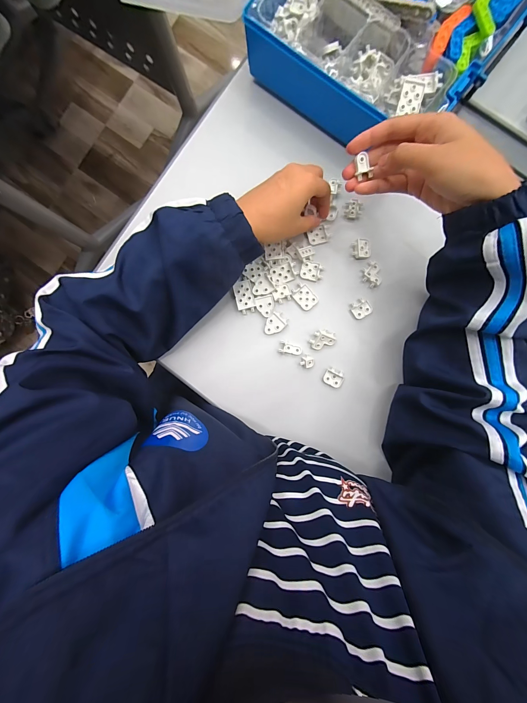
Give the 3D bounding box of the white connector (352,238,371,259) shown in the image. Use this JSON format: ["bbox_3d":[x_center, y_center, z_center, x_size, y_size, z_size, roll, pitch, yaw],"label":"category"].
[{"bbox_3d":[0.134,-0.141,0.367,0.025,0.008,0.026,0,90,3],"label":"white connector"}]

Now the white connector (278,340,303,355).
[{"bbox_3d":[0.038,-0.003,0.372,0.031,0.007,0.016,16,91,3],"label":"white connector"}]

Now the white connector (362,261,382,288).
[{"bbox_3d":[0.147,-0.105,0.367,0.023,0.007,0.034,-10,90,3],"label":"white connector"}]

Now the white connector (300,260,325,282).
[{"bbox_3d":[0.067,-0.111,0.370,0.030,0.005,0.024,15,91,3],"label":"white connector"}]

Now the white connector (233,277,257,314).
[{"bbox_3d":[-0.026,-0.077,0.375,0.025,0.007,0.046,-12,90,3],"label":"white connector"}]

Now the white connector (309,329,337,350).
[{"bbox_3d":[0.081,-0.017,0.368,0.035,0.010,0.024,-20,90,3],"label":"white connector"}]

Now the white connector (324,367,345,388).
[{"bbox_3d":[0.097,0.036,0.369,0.026,0.005,0.024,27,92,2],"label":"white connector"}]

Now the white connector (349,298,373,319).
[{"bbox_3d":[0.133,-0.059,0.368,0.025,0.005,0.025,-31,89,3],"label":"white connector"}]

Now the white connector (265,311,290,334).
[{"bbox_3d":[0.016,-0.038,0.374,0.025,0.005,0.034,43,92,2],"label":"white connector"}]

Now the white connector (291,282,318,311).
[{"bbox_3d":[0.056,-0.075,0.372,0.025,0.004,0.037,-39,89,2],"label":"white connector"}]

